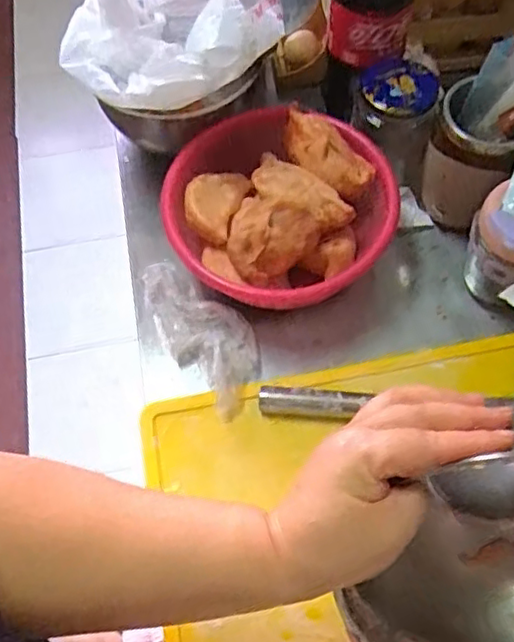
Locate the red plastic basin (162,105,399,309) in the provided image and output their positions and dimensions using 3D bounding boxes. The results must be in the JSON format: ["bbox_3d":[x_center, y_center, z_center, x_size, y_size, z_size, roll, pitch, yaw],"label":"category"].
[{"bbox_3d":[0.016,-0.099,0.626,0.208,0.103,0.198,0,63,0],"label":"red plastic basin"}]

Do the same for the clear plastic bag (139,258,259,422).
[{"bbox_3d":[-0.049,0.007,0.613,0.073,0.029,0.158,-35,68,-17],"label":"clear plastic bag"}]

